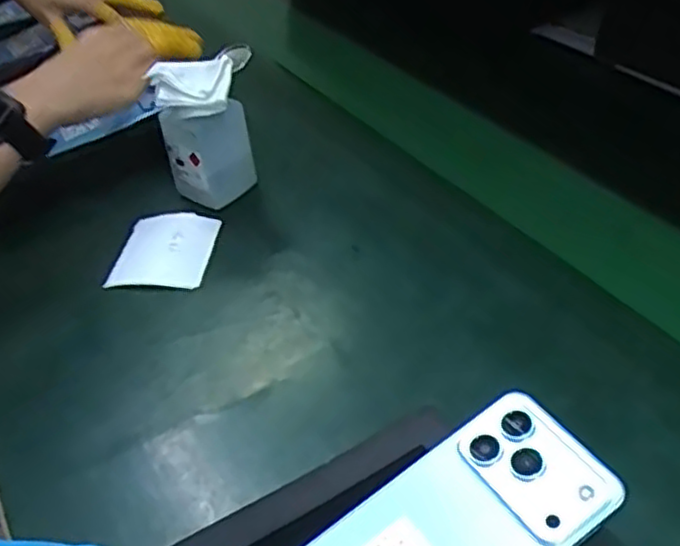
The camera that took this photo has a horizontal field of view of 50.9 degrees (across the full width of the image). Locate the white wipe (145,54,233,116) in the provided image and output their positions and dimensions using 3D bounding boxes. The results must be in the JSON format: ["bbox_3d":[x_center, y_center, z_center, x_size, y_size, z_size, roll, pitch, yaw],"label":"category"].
[{"bbox_3d":[-0.110,-0.142,0.541,0.058,0.032,0.035,-14,40,0],"label":"white wipe"}]

